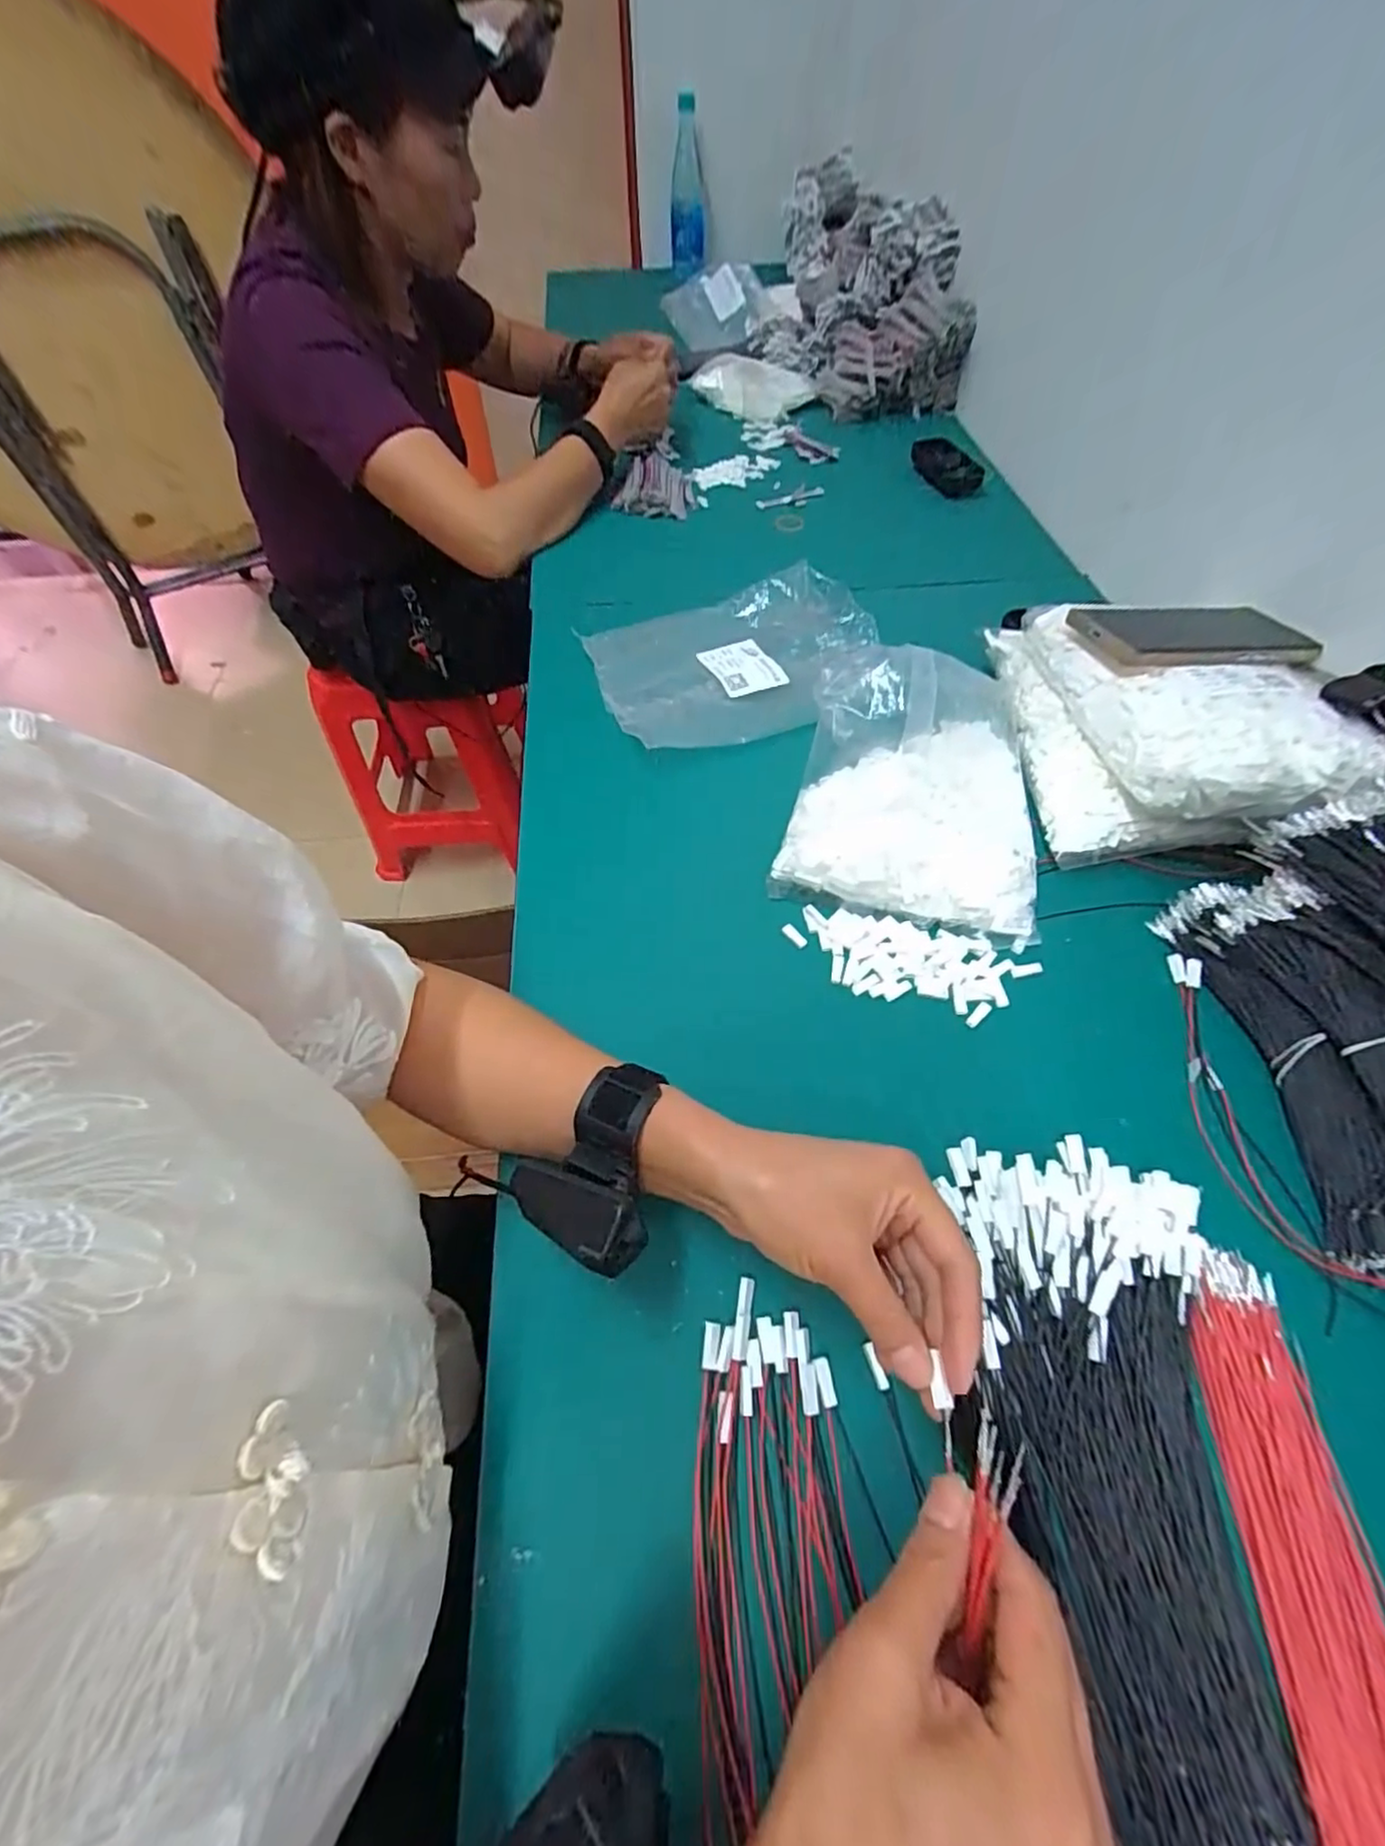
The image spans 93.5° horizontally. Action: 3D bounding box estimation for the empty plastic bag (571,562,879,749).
[{"bbox_3d":[0.041,-0.238,0.590,0.258,0.039,0.191,-18,60,-14],"label":"empty plastic bag"}]

